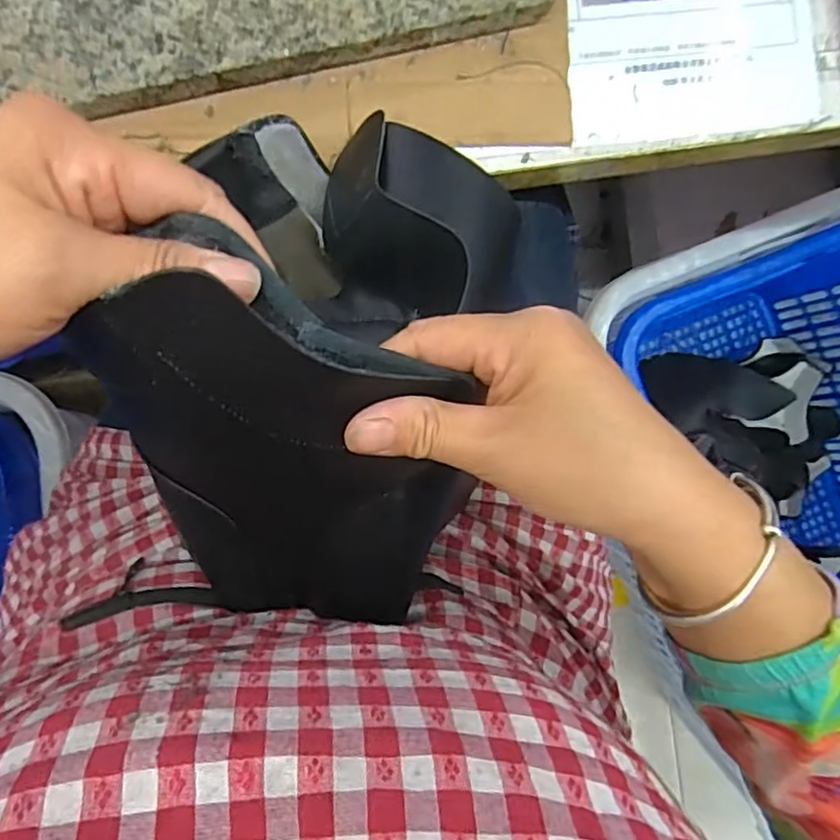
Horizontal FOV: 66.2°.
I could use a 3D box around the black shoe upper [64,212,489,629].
[{"bbox_3d":[-0.052,0.018,0.270,0.145,0.050,0.188,5,133,-6],"label":"black shoe upper"}]

